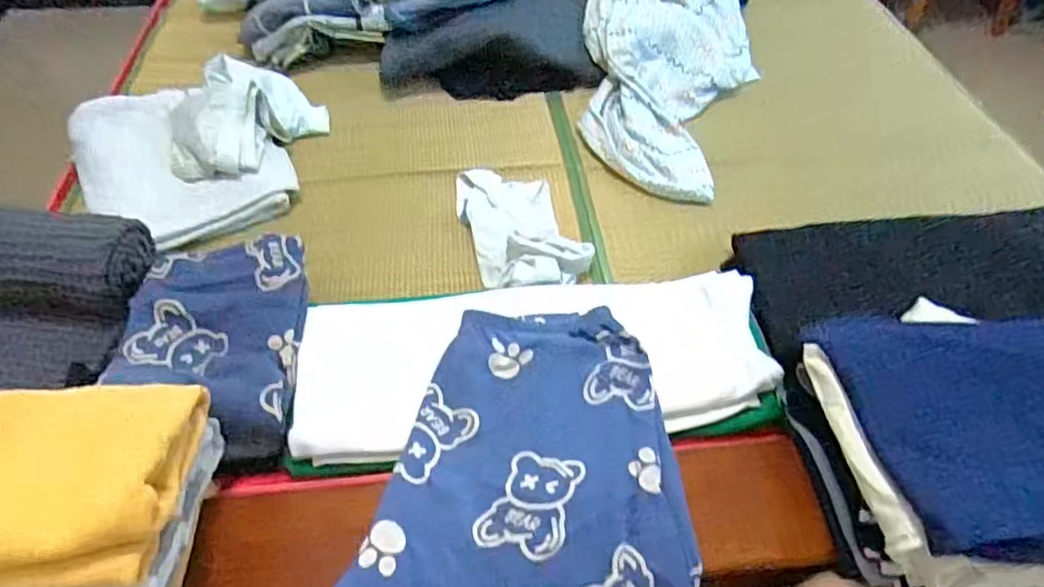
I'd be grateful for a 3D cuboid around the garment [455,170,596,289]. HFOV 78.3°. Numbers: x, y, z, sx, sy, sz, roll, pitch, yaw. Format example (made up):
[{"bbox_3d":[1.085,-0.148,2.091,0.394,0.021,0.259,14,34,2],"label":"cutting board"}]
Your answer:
[{"bbox_3d":[-0.006,-0.106,0.872,0.137,0.060,0.261,-14,51,-13],"label":"garment"}]

